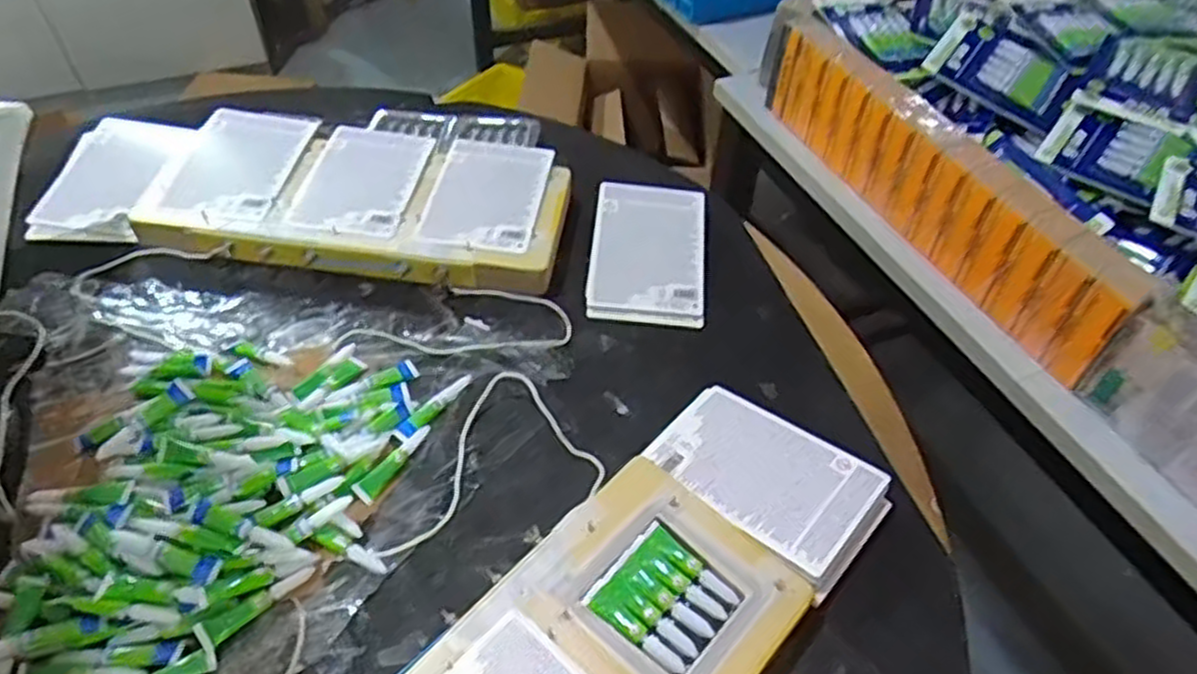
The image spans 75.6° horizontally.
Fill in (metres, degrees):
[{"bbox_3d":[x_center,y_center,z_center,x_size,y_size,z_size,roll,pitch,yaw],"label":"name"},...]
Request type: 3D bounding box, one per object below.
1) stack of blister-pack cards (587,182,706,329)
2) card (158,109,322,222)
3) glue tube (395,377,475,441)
[{"bbox_3d":[0.053,-0.092,0.810,0.118,0.010,0.178,5,58,2],"label":"stack of blister-pack cards"},{"bbox_3d":[-0.389,-0.189,0.834,0.125,0.008,0.178,1,50,2],"label":"card"},{"bbox_3d":[-0.145,0.060,0.671,0.016,0.008,0.082,31,53,23],"label":"glue tube"}]

